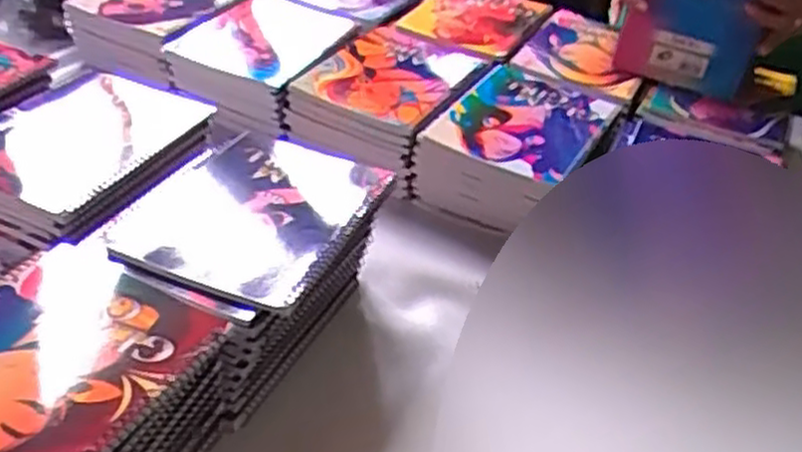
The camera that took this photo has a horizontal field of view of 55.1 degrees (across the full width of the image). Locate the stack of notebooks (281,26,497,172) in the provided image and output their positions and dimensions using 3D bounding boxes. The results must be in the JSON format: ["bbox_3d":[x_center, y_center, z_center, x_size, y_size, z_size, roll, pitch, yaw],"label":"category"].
[{"bbox_3d":[-0.009,-0.154,0.893,0.161,0.072,0.216,23,40,21],"label":"stack of notebooks"}]

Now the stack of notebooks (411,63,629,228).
[{"bbox_3d":[0.127,-0.083,0.836,0.161,0.081,0.202,25,41,23],"label":"stack of notebooks"}]

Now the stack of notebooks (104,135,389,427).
[{"bbox_3d":[-0.121,0.023,0.633,0.163,0.109,0.227,18,38,15],"label":"stack of notebooks"}]

